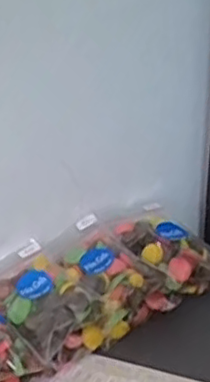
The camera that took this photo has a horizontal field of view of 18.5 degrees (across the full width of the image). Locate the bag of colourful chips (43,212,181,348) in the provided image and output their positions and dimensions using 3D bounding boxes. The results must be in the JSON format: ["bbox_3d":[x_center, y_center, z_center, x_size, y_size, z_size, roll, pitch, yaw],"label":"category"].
[{"bbox_3d":[-0.008,0.074,0.562,0.085,0.052,0.116,-21,39,-26],"label":"bag of colourful chips"}]

